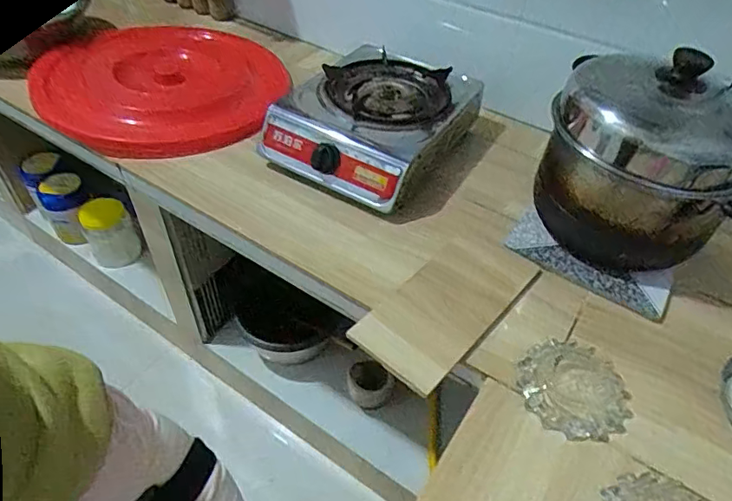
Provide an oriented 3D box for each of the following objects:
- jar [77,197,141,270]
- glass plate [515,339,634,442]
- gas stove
[{"bbox_3d":[-0.688,-0.043,1.379,0.119,0.176,0.146,-25,53,-24],"label":"jar"},{"bbox_3d":[0.255,0.169,0.628,0.129,0.017,0.118,2,47,-2],"label":"glass plate"},{"bbox_3d":[0.013,-0.231,0.917,0.284,0.103,0.333,26,50,19],"label":"gas stove"}]

